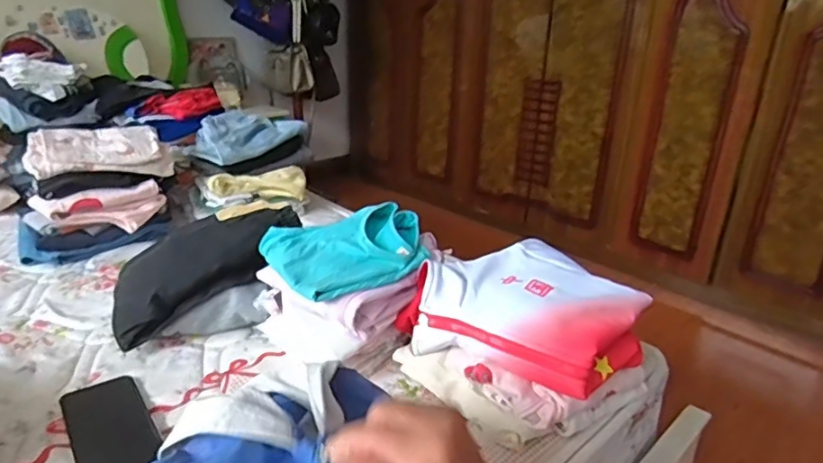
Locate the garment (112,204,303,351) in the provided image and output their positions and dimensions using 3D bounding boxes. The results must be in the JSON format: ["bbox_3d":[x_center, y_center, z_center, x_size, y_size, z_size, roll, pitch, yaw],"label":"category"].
[{"bbox_3d":[-0.314,0.034,0.854,0.291,0.059,0.219,-34,35,-15],"label":"garment"}]

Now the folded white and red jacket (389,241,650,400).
[{"bbox_3d":[0.149,0.101,0.728,0.251,0.087,0.234,22,29,38],"label":"folded white and red jacket"}]

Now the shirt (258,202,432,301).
[{"bbox_3d":[-0.081,0.017,0.764,0.197,0.054,0.172,-11,26,-30],"label":"shirt"}]

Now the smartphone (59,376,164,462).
[{"bbox_3d":[-0.327,0.213,0.616,0.080,0.014,0.154,-14,28,-35],"label":"smartphone"}]

